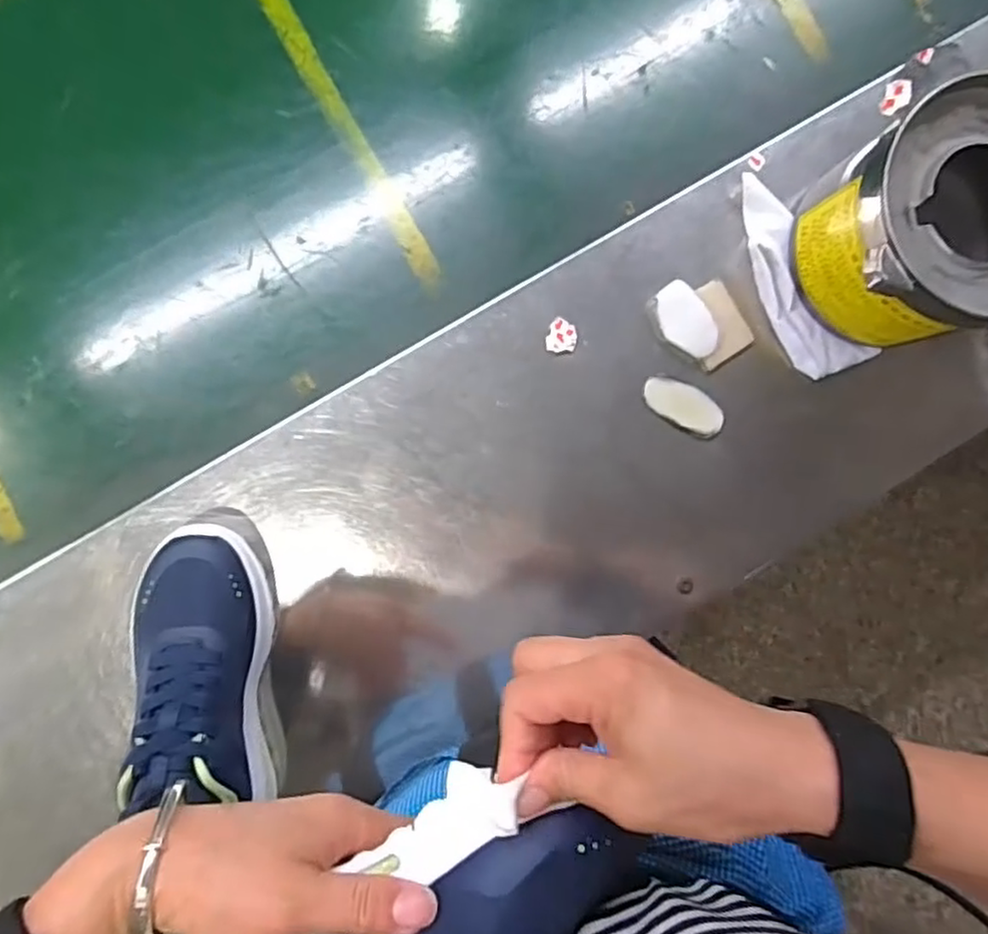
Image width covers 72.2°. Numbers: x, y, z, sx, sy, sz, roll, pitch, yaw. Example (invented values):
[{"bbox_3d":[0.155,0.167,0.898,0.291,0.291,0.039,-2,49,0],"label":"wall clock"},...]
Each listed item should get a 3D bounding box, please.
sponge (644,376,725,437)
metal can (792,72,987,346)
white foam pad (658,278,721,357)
[{"bbox_3d":[0.139,-0.045,0.494,0.062,0.006,0.029,27,89,-5],"label":"sponge"},{"bbox_3d":[0.286,-0.156,0.449,0.143,0.116,0.135,-12,92,-5],"label":"metal can"},{"bbox_3d":[0.138,-0.105,0.489,0.035,0.011,0.057,-34,94,-3],"label":"white foam pad"}]

